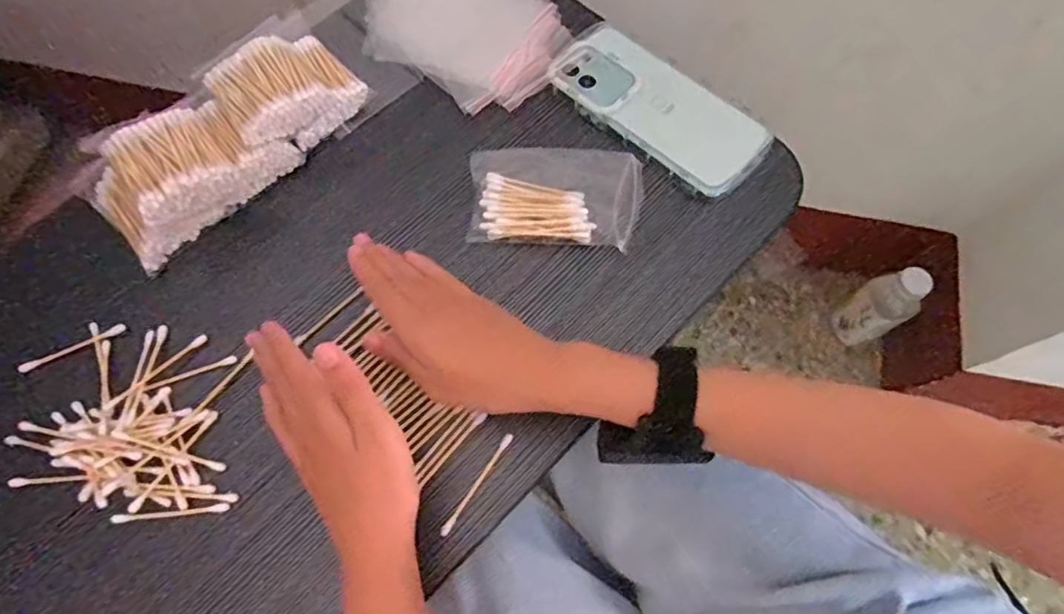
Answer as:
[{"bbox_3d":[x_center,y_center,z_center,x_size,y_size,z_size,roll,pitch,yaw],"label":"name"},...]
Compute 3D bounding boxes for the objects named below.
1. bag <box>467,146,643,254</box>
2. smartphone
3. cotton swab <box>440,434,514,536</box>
[{"bbox_3d":[0.016,-0.078,0.412,0.114,0.016,0.075,6,69,3],"label":"bag"},{"bbox_3d":[0.091,-0.147,0.430,0.162,0.012,0.070,42,75,15],"label":"smartphone"},{"bbox_3d":[-0.033,0.106,0.353,0.006,0.004,0.069,32,73,13],"label":"cotton swab"}]

